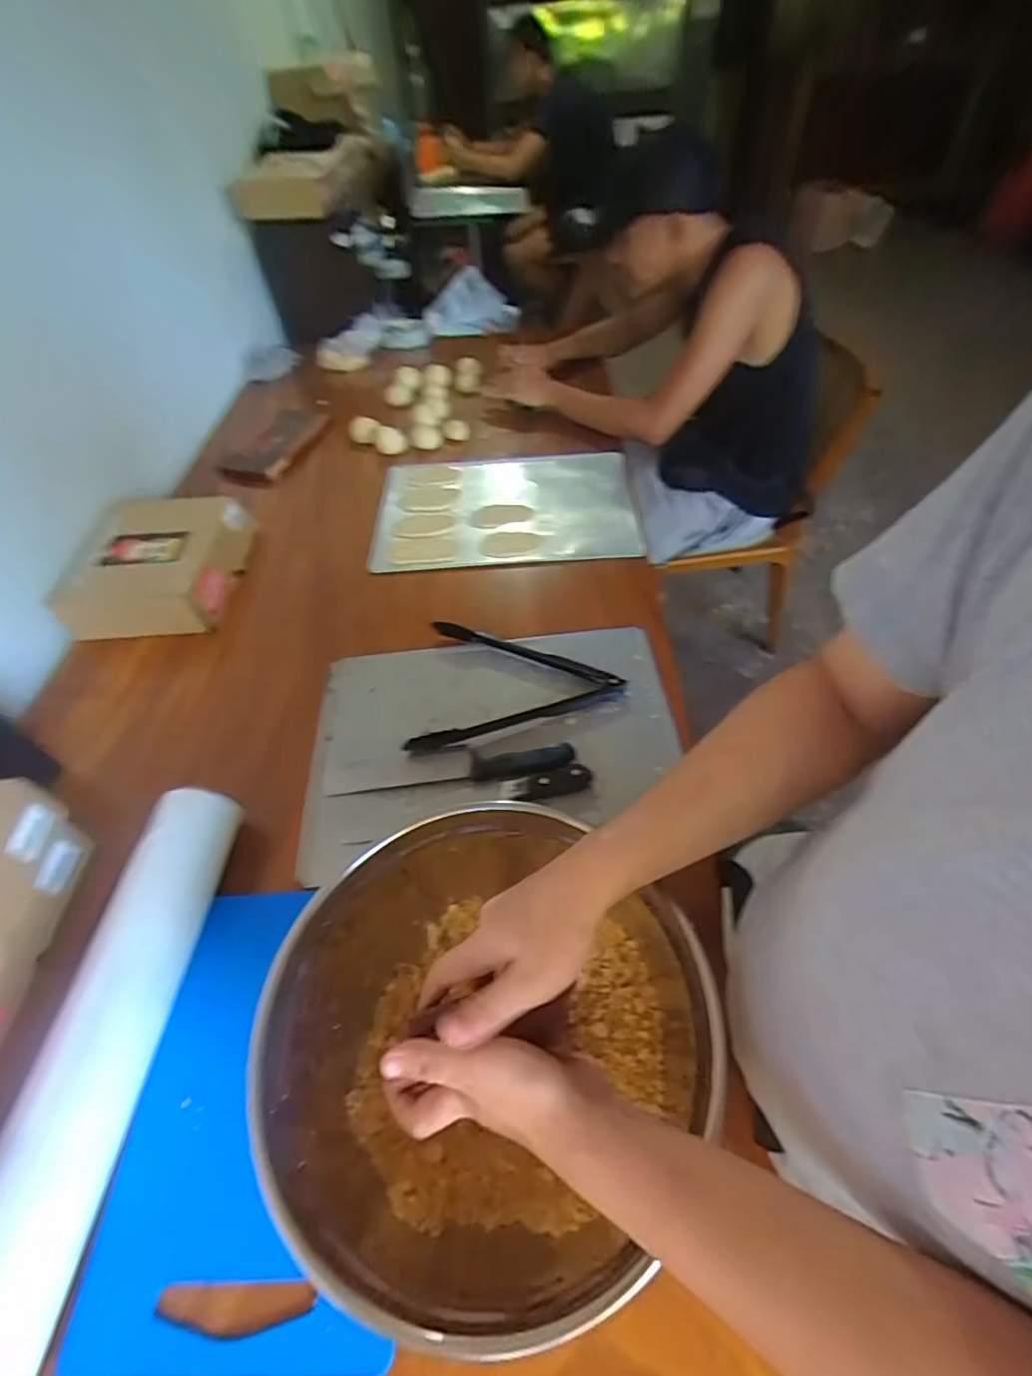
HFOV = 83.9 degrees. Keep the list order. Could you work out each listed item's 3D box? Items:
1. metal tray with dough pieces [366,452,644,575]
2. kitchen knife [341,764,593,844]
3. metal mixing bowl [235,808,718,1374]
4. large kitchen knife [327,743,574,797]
[{"bbox_3d":[-0.020,-0.345,1.069,0.462,0.019,0.338,-2,50,1],"label":"metal tray with dough pieces"},{"bbox_3d":[-0.057,0.128,0.671,0.284,0.023,0.047,-11,50,-6],"label":"kitchen knife"},{"bbox_3d":[-0.024,0.261,0.446,0.293,0.134,0.304,-1,50,2],"label":"metal mixing bowl"},{"bbox_3d":[-0.077,0.096,0.700,0.287,0.028,0.047,-2,50,1],"label":"large kitchen knife"}]

